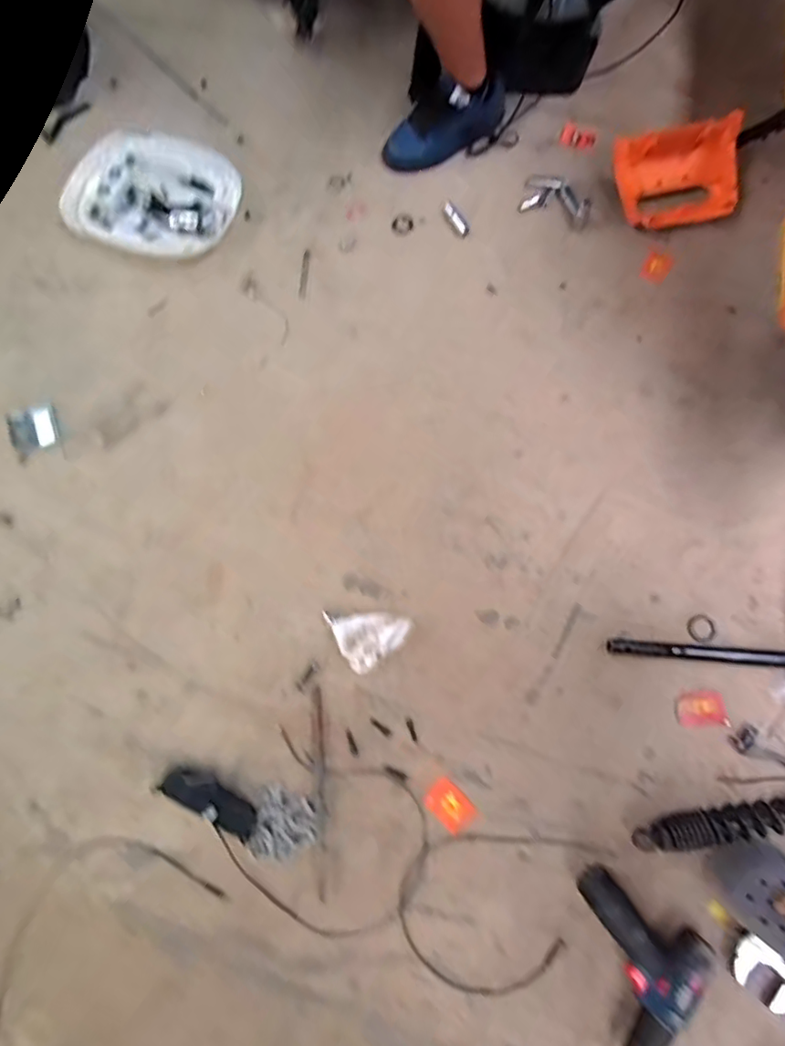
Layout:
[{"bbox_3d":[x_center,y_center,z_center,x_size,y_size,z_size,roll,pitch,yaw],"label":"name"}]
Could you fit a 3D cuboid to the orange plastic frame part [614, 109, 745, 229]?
[{"bbox_3d":[0.570,-0.692,1.043,0.251,0.091,0.176,-17,76,-3],"label":"orange plastic frame part"}]

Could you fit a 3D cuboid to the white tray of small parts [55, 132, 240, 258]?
[{"bbox_3d":[-0.488,-0.675,1.101,0.346,0.025,0.264,20,77,6],"label":"white tray of small parts"}]

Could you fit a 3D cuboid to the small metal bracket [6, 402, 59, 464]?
[{"bbox_3d":[-0.666,-0.174,0.991,0.083,0.024,0.091,-27,77,-6],"label":"small metal bracket"}]

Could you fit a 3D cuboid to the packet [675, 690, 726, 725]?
[{"bbox_3d":[0.479,0.288,0.834,0.071,0.007,0.048,-6,76,0],"label":"packet"}]

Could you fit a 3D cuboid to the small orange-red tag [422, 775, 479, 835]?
[{"bbox_3d":[0.086,0.426,0.806,0.070,0.004,0.053,42,80,11],"label":"small orange-red tag"}]

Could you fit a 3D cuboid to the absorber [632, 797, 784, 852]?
[{"bbox_3d":[0.495,0.429,0.768,0.291,0.040,0.051,-3,76,0],"label":"absorber"}]

